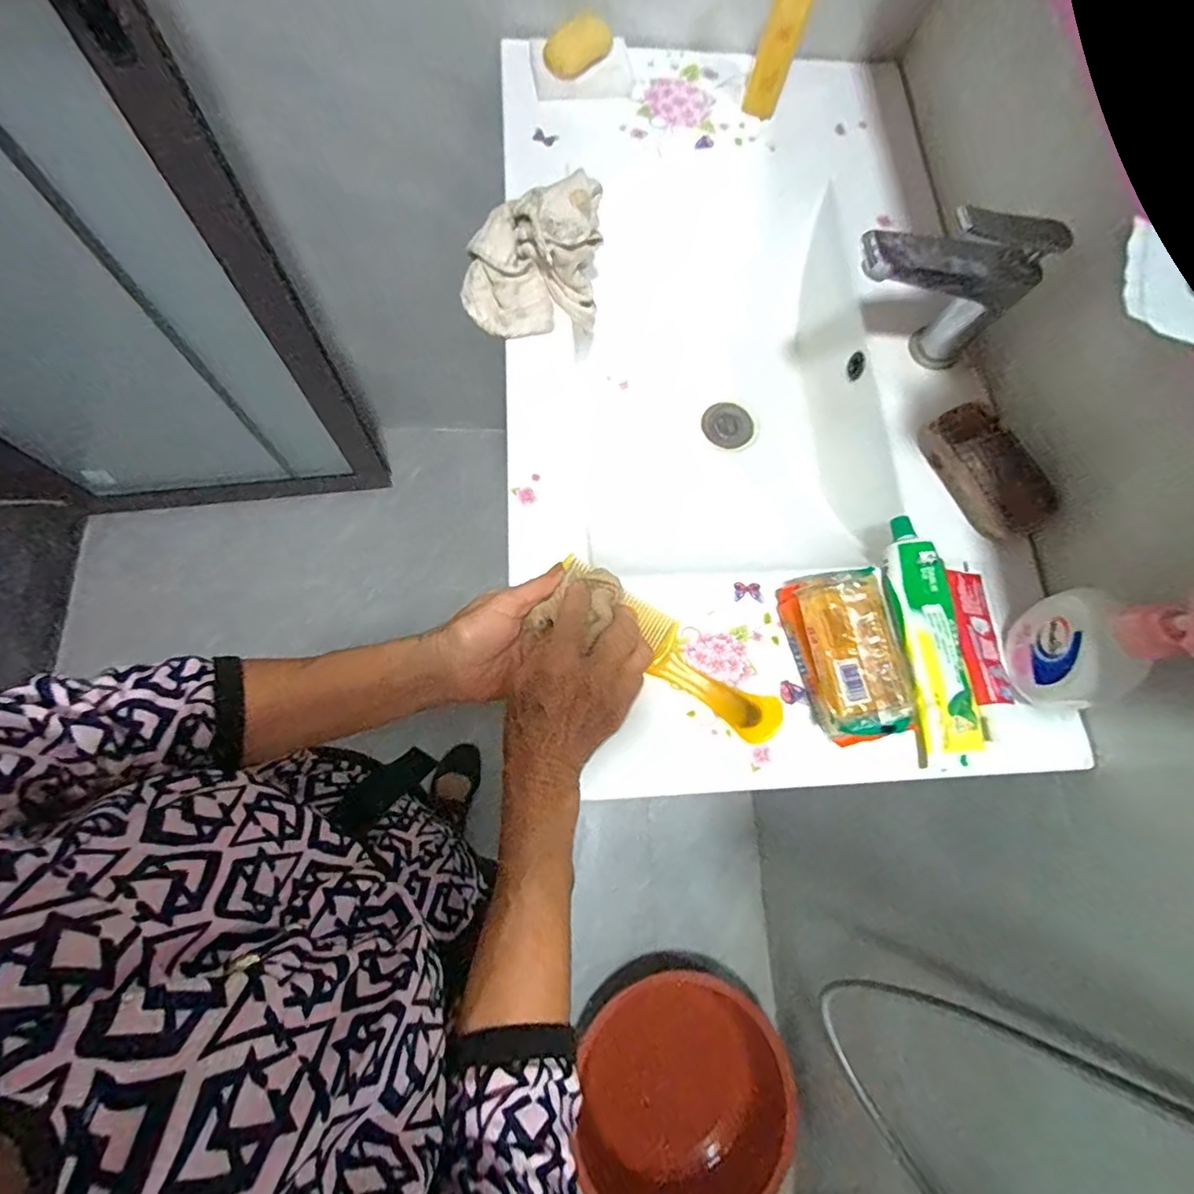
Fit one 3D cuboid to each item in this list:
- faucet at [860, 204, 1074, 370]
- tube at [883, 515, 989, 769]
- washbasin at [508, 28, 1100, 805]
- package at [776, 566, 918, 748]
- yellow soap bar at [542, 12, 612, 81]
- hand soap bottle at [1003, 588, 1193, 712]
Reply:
[{"bbox_3d":[0.289,-0.265,0.504,0.154,0.126,0.047,1,75,-2],"label":"faucet"},{"bbox_3d":[0.270,0.029,0.463,0.053,0.019,0.197,-2,75,-3],"label":"tube"},{"bbox_3d":[0.161,-0.212,0.595,0.373,0.173,0.767,-3,75,-3],"label":"washbasin"},{"bbox_3d":[0.184,0.046,0.433,0.079,0.063,0.123,-10,76,-5],"label":"package"},{"bbox_3d":[-0.019,-0.583,0.606,0.050,0.021,0.078,44,78,9],"label":"yellow soap bar"},{"bbox_3d":[0.352,0.033,0.396,0.053,0.137,0.084,-14,76,-6],"label":"hand soap bottle"}]

